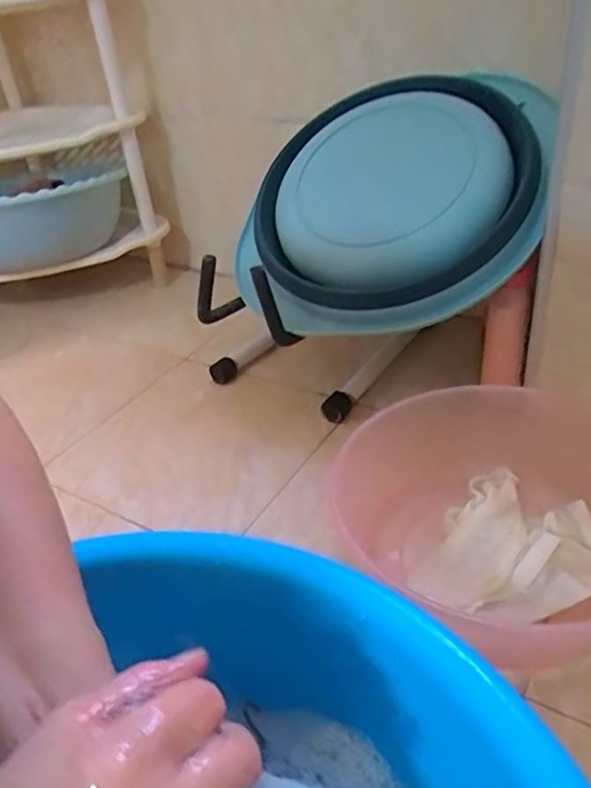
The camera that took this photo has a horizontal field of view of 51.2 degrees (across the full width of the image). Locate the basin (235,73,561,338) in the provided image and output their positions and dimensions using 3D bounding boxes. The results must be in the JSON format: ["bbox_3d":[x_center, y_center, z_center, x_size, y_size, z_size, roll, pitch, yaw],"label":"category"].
[{"bbox_3d":[0.108,-0.239,0.738,0.358,0.070,0.366,8,72,20],"label":"basin"}]

